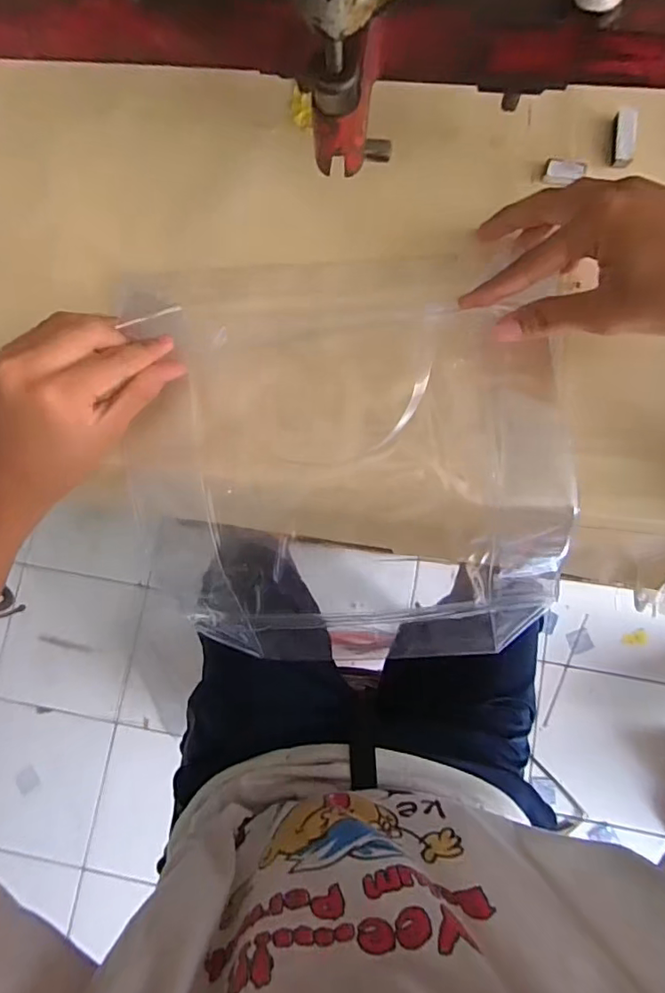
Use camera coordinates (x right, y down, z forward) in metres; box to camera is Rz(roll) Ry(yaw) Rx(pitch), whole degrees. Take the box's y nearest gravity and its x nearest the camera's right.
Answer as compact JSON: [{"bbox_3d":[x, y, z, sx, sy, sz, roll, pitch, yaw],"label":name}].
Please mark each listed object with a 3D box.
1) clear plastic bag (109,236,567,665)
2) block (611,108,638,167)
[{"bbox_3d":[0.011,-0.010,0.361,0.268,0.115,0.234,-3,81,2],"label":"clear plastic bag"},{"bbox_3d":[0.189,-0.233,0.342,0.013,0.005,0.038,7,81,4],"label":"block"}]

